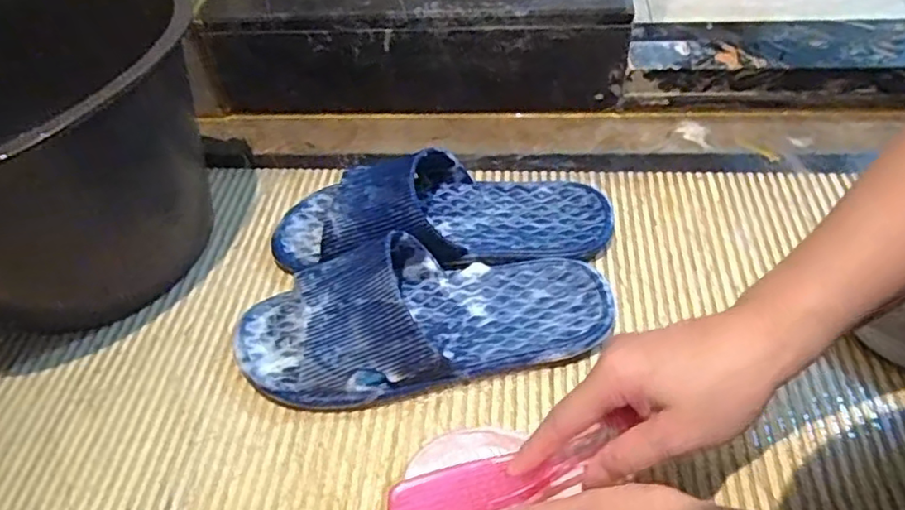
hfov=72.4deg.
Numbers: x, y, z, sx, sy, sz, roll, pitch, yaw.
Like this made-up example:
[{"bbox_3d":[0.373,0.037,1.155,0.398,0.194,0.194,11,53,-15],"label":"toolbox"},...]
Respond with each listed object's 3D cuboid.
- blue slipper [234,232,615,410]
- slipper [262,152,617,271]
[{"bbox_3d":[-0.023,0.040,0.453,0.272,0.055,0.113,-9,49,-3],"label":"blue slipper"},{"bbox_3d":[-0.012,-0.041,0.513,0.278,0.055,0.113,-6,49,0],"label":"slipper"}]

